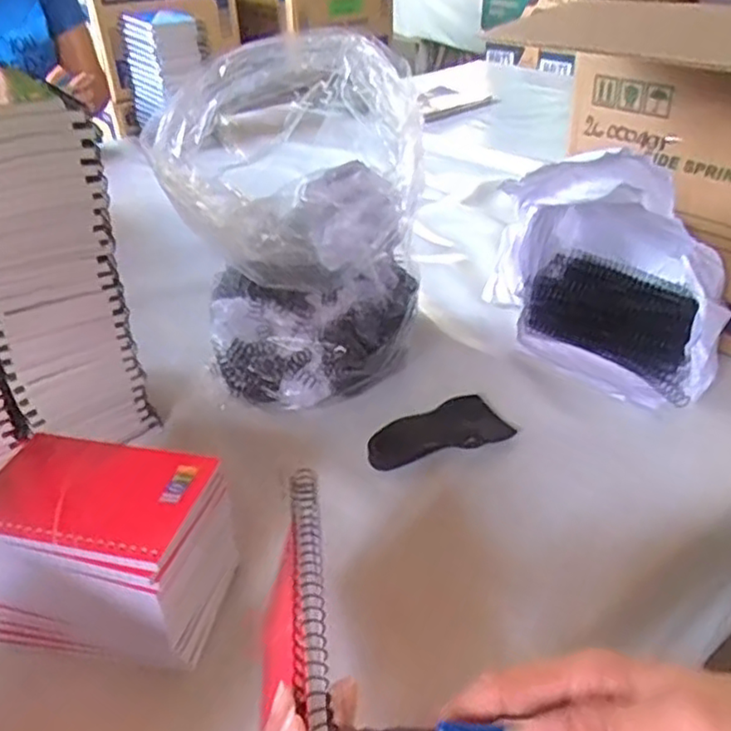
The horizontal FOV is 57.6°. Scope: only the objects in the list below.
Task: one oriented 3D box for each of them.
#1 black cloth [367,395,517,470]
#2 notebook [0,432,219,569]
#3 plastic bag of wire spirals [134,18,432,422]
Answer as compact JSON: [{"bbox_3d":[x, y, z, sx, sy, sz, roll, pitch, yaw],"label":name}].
[{"bbox_3d":[0.060,0.056,0.543,0.121,0.014,0.059,-20,39,-23],"label":"black cloth"},{"bbox_3d":[-0.159,0.074,0.383,0.125,0.009,0.077,6,36,12],"label":"notebook"},{"bbox_3d":[-0.044,-0.096,0.538,0.191,0.275,0.145,-22,39,-25],"label":"plastic bag of wire spirals"}]

